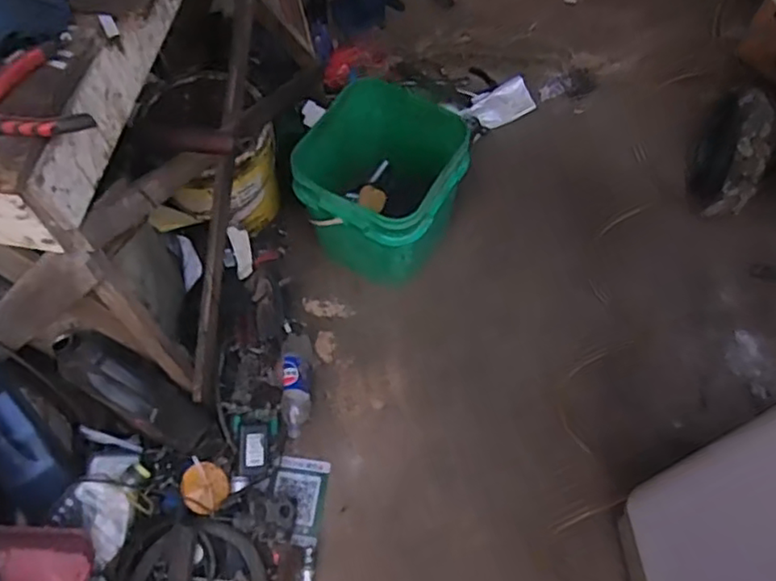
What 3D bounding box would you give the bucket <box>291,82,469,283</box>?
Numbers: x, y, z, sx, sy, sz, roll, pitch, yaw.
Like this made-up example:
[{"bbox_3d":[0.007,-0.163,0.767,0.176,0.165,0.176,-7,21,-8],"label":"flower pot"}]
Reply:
[{"bbox_3d":[-0.025,-0.234,1.445,0.353,0.265,0.336,26,67,14],"label":"bucket"}]

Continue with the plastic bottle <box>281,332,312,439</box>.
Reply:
[{"bbox_3d":[-0.198,0.192,1.365,0.060,0.063,0.234,-4,61,-2],"label":"plastic bottle"}]

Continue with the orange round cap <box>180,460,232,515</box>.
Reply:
[{"bbox_3d":[-0.356,0.386,1.245,0.092,0.008,0.099,-7,59,-35],"label":"orange round cap"}]

